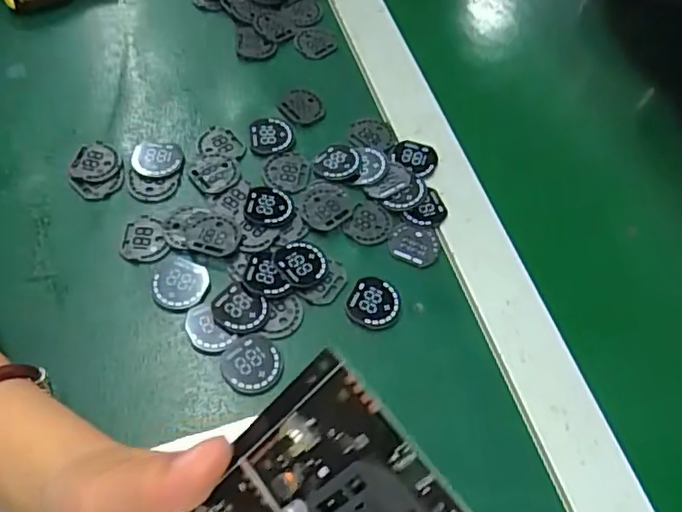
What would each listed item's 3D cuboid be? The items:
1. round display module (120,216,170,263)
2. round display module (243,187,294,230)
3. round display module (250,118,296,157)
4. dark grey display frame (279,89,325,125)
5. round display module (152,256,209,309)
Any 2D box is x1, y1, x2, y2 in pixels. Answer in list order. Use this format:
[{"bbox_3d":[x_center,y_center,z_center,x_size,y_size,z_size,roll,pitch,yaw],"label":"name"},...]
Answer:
[{"bbox_3d":[-0.115,-0.011,0.368,0.027,0.004,0.032,-3,59,-6],"label":"round display module"},{"bbox_3d":[-0.044,-0.031,0.383,0.029,0.004,0.030,2,59,-3],"label":"round display module"},{"bbox_3d":[-0.046,-0.079,0.412,0.029,0.004,0.030,2,59,-3],"label":"round display module"},{"bbox_3d":[-0.025,-0.103,0.428,0.028,0.004,0.028,29,62,13],"label":"dark grey display frame"},{"bbox_3d":[-0.090,0.014,0.352,0.030,0.004,0.031,2,59,-3],"label":"round display module"}]

